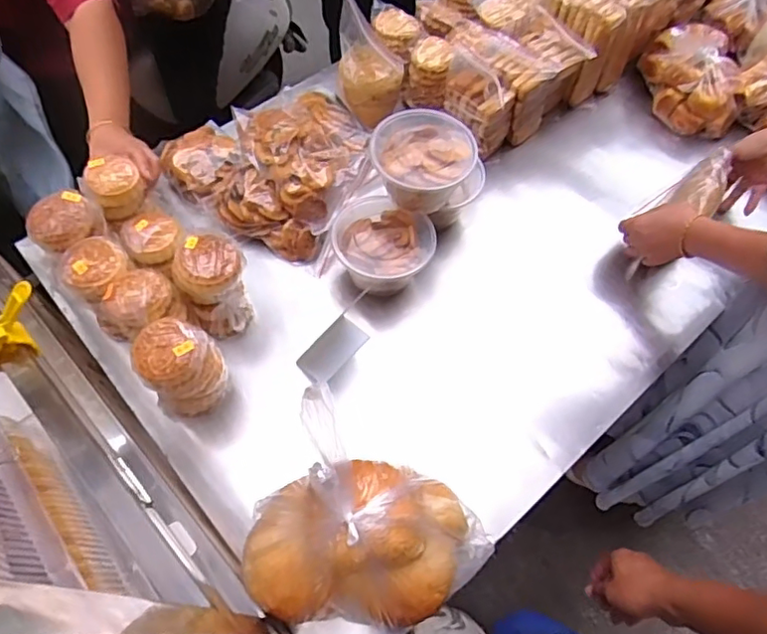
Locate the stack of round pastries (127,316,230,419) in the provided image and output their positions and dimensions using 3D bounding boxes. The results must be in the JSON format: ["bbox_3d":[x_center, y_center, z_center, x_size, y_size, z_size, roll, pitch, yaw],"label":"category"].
[{"bbox_3d":[-0.244,0.064,0.726,0.077,0.138,0.092,27,64,14],"label":"stack of round pastries"}]

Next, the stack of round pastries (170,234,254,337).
[{"bbox_3d":[-0.222,-0.040,0.781,0.087,0.138,0.077,-31,65,-17],"label":"stack of round pastries"}]

